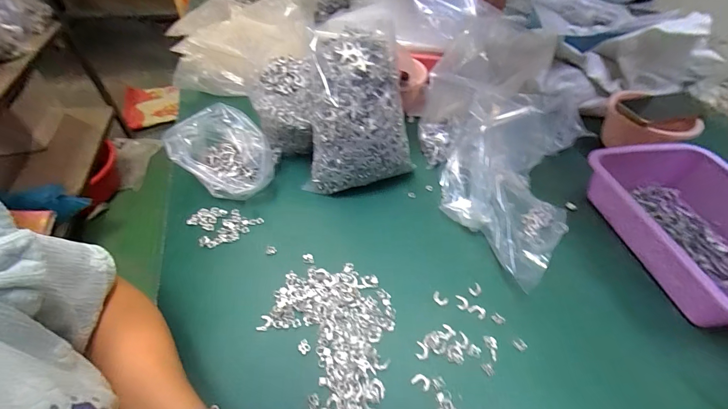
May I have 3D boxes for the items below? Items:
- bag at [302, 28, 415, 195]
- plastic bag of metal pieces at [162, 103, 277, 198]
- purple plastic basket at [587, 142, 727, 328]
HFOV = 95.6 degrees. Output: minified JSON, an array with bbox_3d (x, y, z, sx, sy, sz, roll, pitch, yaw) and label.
[{"bbox_3d":[-0.003,-0.127,0.509,0.166,0.220,0.116,0,48,-3],"label":"bag"},{"bbox_3d":[-0.224,-0.075,0.527,0.147,0.110,0.115,-9,49,-10],"label":"plastic bag of metal pieces"},{"bbox_3d":[0.501,0.037,0.488,0.208,0.077,0.297,-7,48,-9],"label":"purple plastic basket"}]

